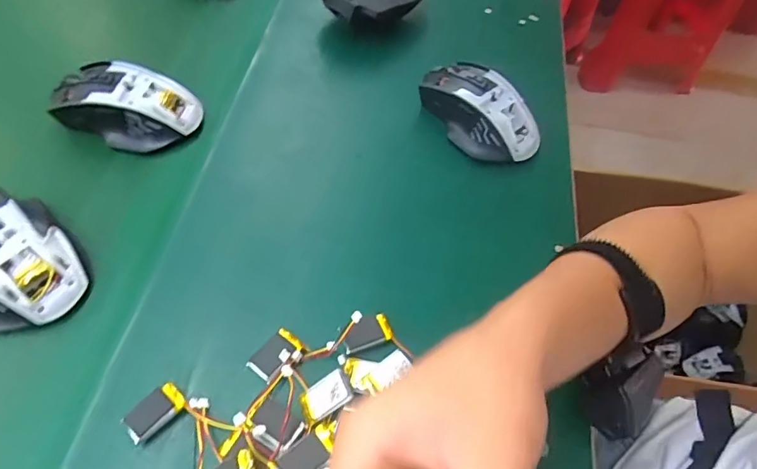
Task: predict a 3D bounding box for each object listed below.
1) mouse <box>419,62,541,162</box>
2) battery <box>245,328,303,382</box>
[{"bbox_3d":[0.085,-0.108,0.431,0.065,0.037,0.113,-36,68,-26],"label":"mouse"},{"bbox_3d":[-0.064,0.074,0.313,0.019,0.010,0.032,38,60,17],"label":"battery"}]

